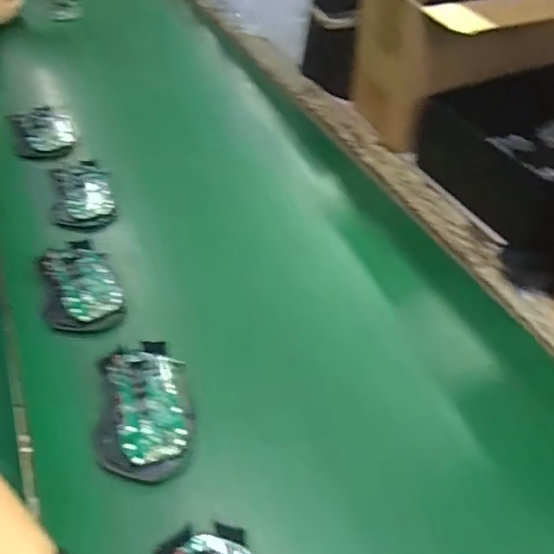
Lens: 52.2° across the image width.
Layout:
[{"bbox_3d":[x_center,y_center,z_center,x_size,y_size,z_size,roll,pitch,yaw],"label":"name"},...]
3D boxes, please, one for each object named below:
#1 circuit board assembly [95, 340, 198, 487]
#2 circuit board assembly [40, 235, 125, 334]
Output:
[{"bbox_3d":[-0.100,0.097,0.428,0.069,0.016,0.114,-12,47,-2],"label":"circuit board assembly"},{"bbox_3d":[-0.184,0.007,0.531,0.066,0.015,0.124,-21,48,-10],"label":"circuit board assembly"}]

